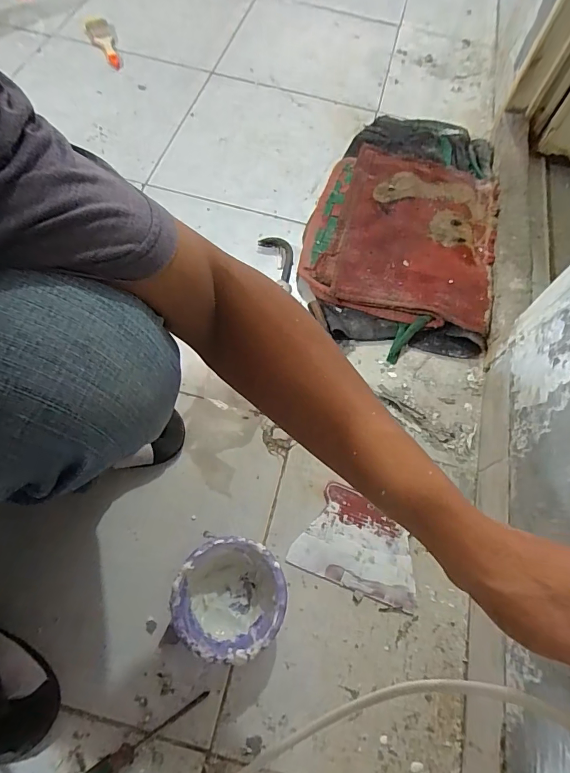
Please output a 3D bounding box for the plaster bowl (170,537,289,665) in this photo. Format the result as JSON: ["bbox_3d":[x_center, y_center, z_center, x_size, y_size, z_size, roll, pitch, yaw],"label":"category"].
[{"bbox_3d":[-0.065,0.253,0.512,0.127,0.059,0.123,1,66,-2],"label":"plaster bowl"}]

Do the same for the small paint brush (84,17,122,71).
[{"bbox_3d":[-0.417,-0.792,0.981,0.062,0.028,0.166,-18,68,-10],"label":"small paint brush"}]

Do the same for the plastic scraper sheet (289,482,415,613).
[{"bbox_3d":[0.103,0.213,0.573,0.166,0.004,0.118,21,67,7],"label":"plastic scraper sheet"}]

